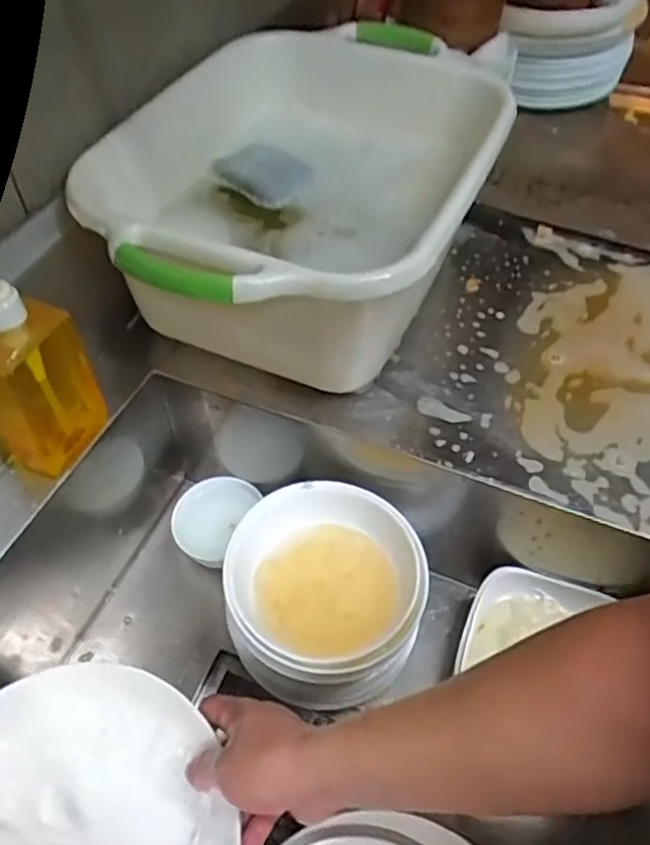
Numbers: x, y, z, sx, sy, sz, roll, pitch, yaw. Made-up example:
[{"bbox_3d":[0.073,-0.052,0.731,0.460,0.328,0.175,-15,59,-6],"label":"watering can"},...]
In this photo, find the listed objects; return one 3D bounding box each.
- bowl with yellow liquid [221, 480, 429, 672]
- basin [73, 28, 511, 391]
[{"bbox_3d":[-0.002,0.149,0.625,0.180,0.057,0.174,-1,55,1],"label":"bowl with yellow liquid"},{"bbox_3d":[-0.023,-0.231,0.665,0.306,0.169,0.454,15,52,12],"label":"basin"}]

